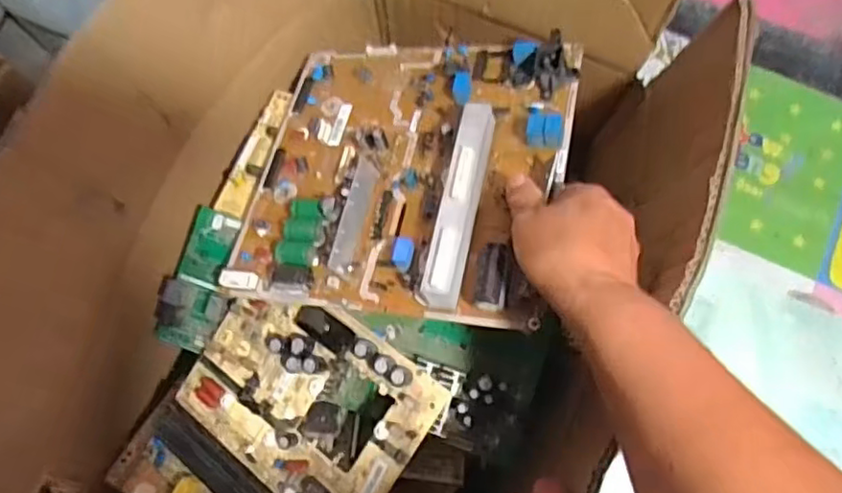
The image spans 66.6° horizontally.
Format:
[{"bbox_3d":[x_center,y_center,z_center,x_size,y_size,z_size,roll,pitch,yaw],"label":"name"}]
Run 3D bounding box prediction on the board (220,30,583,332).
[{"bbox_3d":[-0.016,-0.065,0.484,0.239,0.031,0.234,4,63,20],"label":"board"}]

